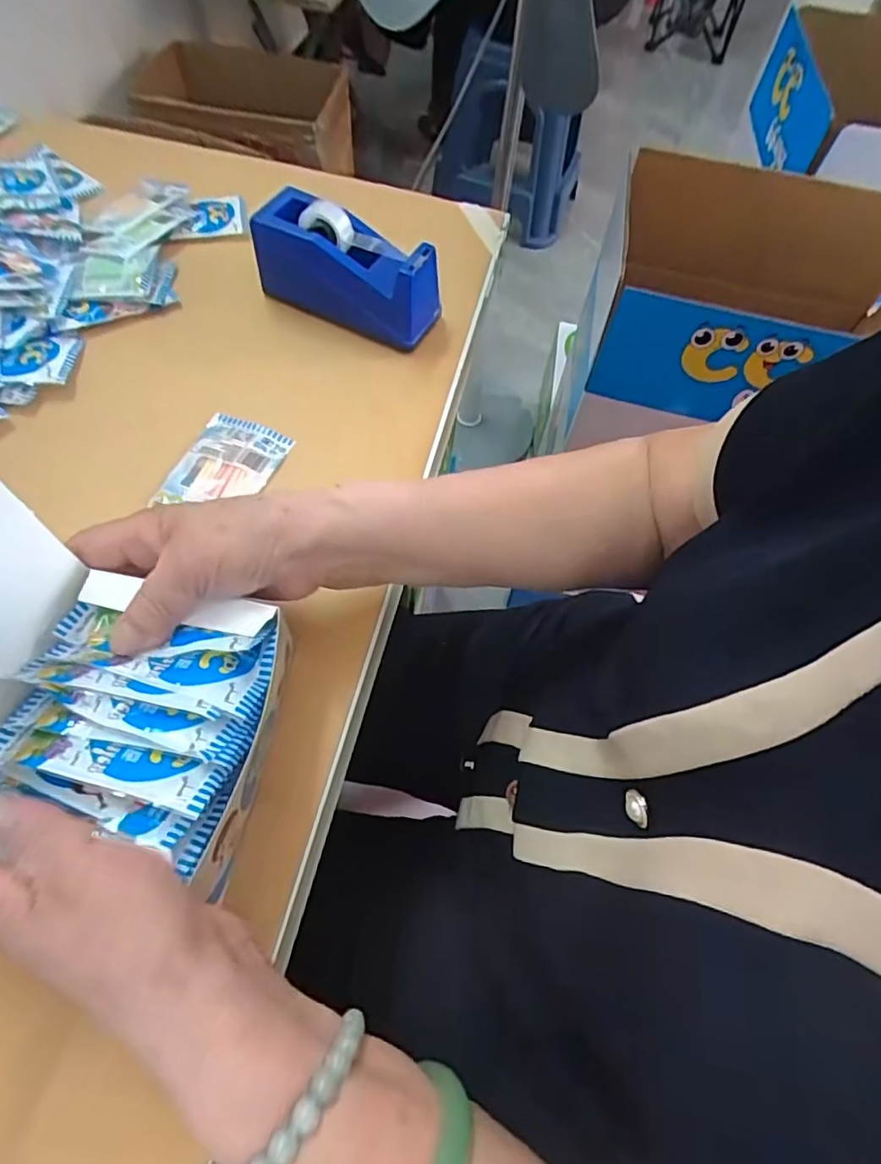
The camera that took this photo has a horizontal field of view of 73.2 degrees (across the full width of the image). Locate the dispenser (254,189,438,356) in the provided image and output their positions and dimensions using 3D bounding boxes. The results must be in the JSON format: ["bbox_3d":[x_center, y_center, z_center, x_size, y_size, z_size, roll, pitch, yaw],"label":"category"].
[{"bbox_3d":[-0.076,-0.260,0.496,0.154,0.074,0.053,25,63,9],"label":"dispenser"}]

